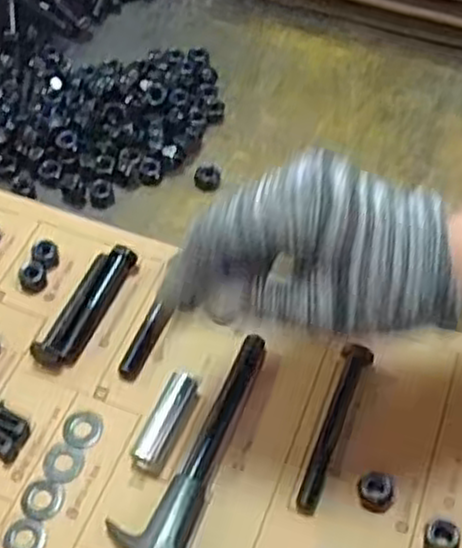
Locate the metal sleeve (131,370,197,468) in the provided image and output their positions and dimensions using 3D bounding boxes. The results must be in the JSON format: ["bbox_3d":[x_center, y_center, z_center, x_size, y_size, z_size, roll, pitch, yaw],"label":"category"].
[{"bbox_3d":[-0.034,0.074,0.385,0.014,0.011,0.052,20,57,13],"label":"metal sleeve"}]

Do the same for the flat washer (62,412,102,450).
[{"bbox_3d":[-0.076,0.079,0.383,0.019,0.004,0.020,0,55,-1],"label":"flat washer"}]

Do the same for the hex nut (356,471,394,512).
[{"bbox_3d":[0.069,0.104,0.362,0.017,0.007,0.018,12,56,7],"label":"hex nut"}]

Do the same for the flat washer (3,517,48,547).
[{"bbox_3d":[-0.096,0.124,0.353,0.020,0.004,0.020,15,56,10],"label":"flat washer"}]

